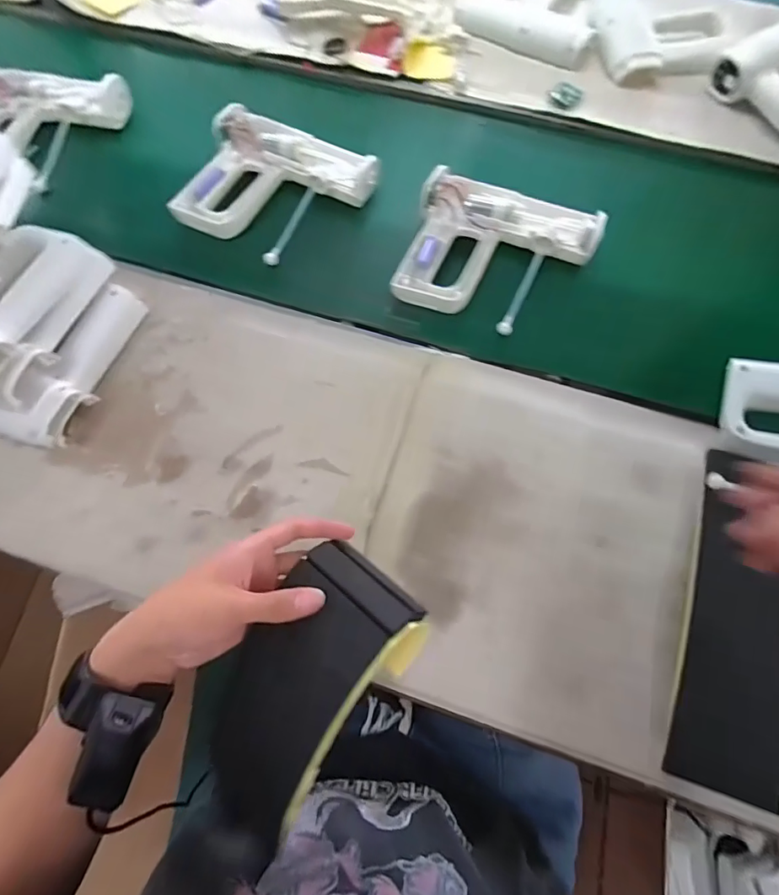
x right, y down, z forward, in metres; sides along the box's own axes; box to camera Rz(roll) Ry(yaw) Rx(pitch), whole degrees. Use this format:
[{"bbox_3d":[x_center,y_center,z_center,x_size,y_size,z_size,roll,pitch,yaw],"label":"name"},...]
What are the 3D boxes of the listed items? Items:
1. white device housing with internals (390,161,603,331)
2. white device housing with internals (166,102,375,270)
[{"bbox_3d":[0.129,-0.228,0.582,0.212,0.060,0.183,19,71,9],"label":"white device housing with internals"},{"bbox_3d":[-0.143,-0.327,0.618,0.212,0.056,0.181,24,72,10],"label":"white device housing with internals"}]

